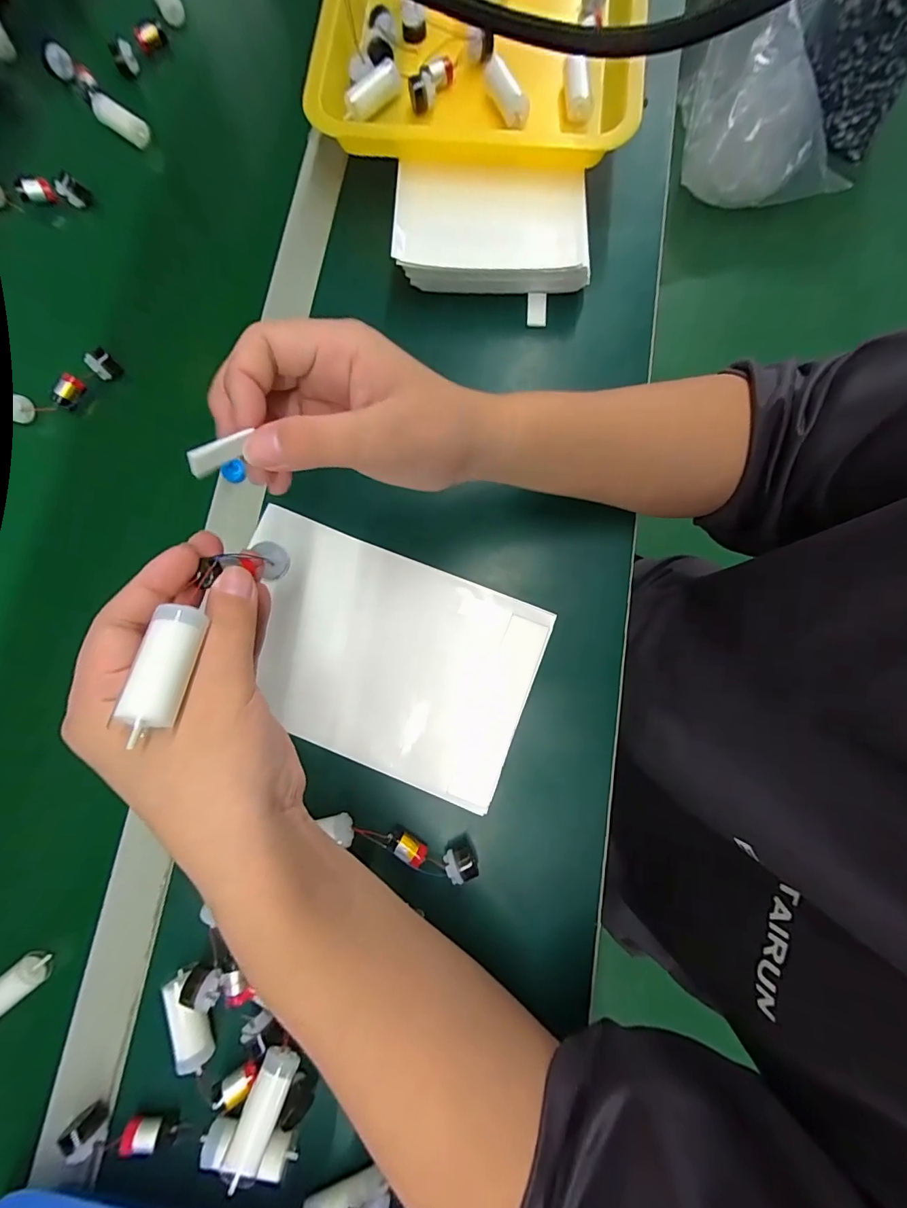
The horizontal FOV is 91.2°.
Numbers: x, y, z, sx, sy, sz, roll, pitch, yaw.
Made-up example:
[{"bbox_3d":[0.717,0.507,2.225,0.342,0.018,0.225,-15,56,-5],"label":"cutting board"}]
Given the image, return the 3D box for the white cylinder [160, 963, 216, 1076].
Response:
[{"bbox_3d":[-0.166,0.263,0.279,0.023,0.019,0.055,-22,80,-3],"label":"white cylinder"}]

